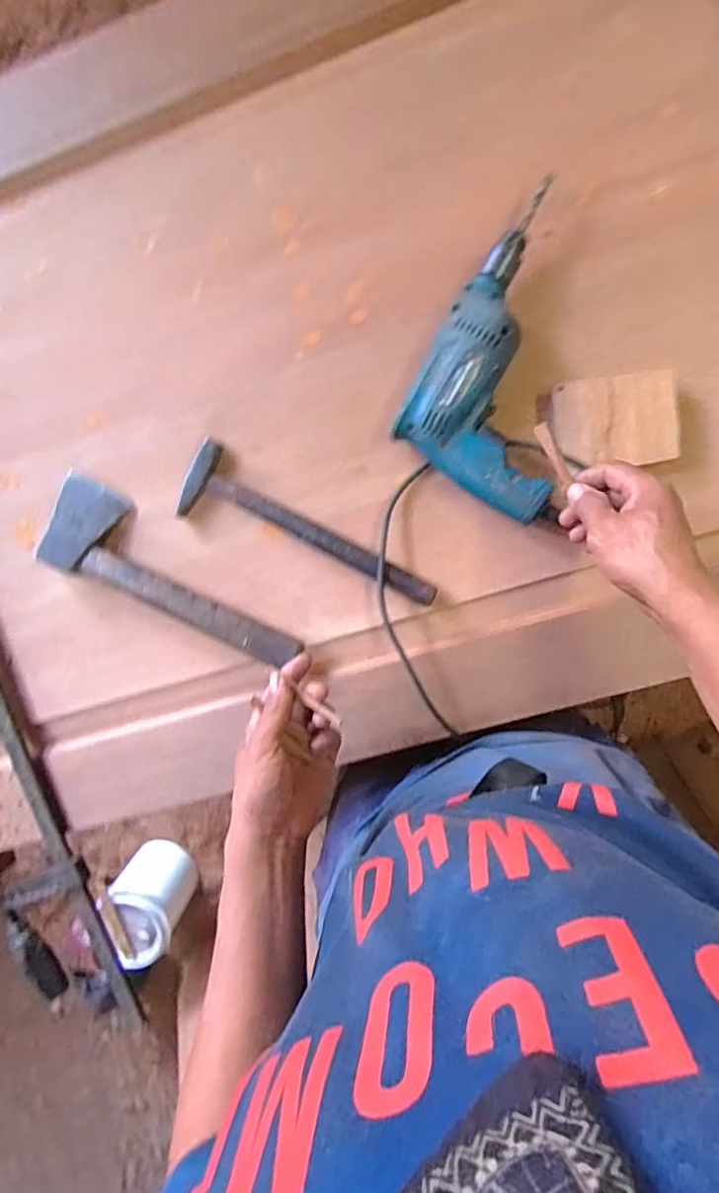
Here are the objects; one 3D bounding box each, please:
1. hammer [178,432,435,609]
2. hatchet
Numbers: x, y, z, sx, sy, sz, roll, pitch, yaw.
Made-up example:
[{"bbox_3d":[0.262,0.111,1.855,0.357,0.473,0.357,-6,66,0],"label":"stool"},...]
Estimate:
[{"bbox_3d":[-0.059,-0.058,0.621,0.290,0.027,0.078,31,98,3],"label":"hammer"},{"bbox_3d":[-0.196,-0.029,0.638,0.315,0.035,0.105,23,98,4],"label":"hatchet"}]

